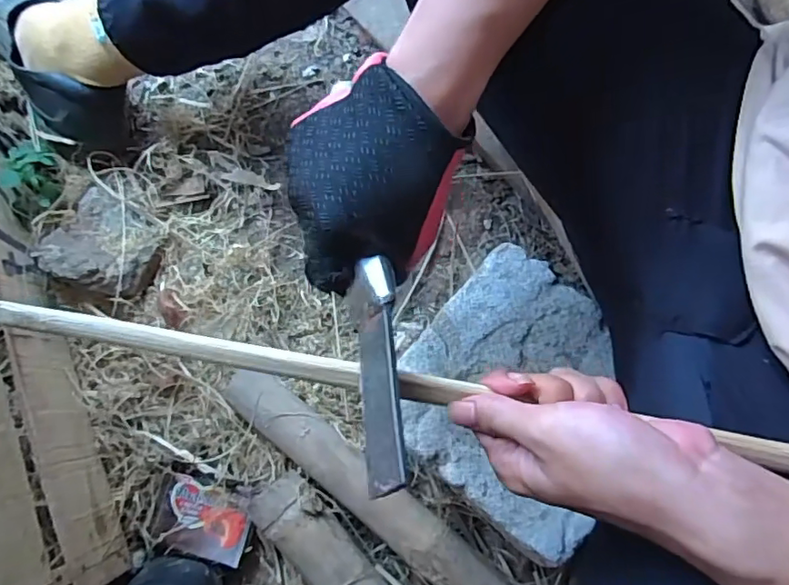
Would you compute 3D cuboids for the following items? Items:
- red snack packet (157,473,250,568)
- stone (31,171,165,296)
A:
[{"bbox_3d":[-0.175,0.209,0.517,0.081,0.011,0.063,16,81,2],"label":"red snack packet"},{"bbox_3d":[-0.279,-0.057,0.550,0.103,0.044,0.111,0,80,0],"label":"stone"}]

